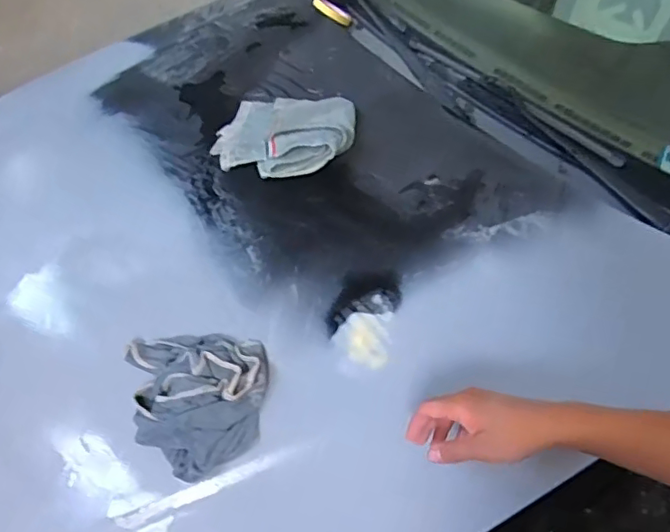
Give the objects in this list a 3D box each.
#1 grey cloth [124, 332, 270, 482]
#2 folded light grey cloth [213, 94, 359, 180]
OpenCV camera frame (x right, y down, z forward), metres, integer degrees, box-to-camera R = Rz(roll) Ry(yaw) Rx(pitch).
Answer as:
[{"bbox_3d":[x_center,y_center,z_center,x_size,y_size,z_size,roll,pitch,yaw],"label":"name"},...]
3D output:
[{"bbox_3d":[-0.168,0.147,0.693,0.173,0.044,0.200,-15,49,-9],"label":"grey cloth"},{"bbox_3d":[-0.091,-0.238,0.978,0.248,0.069,0.202,0,48,4],"label":"folded light grey cloth"}]

